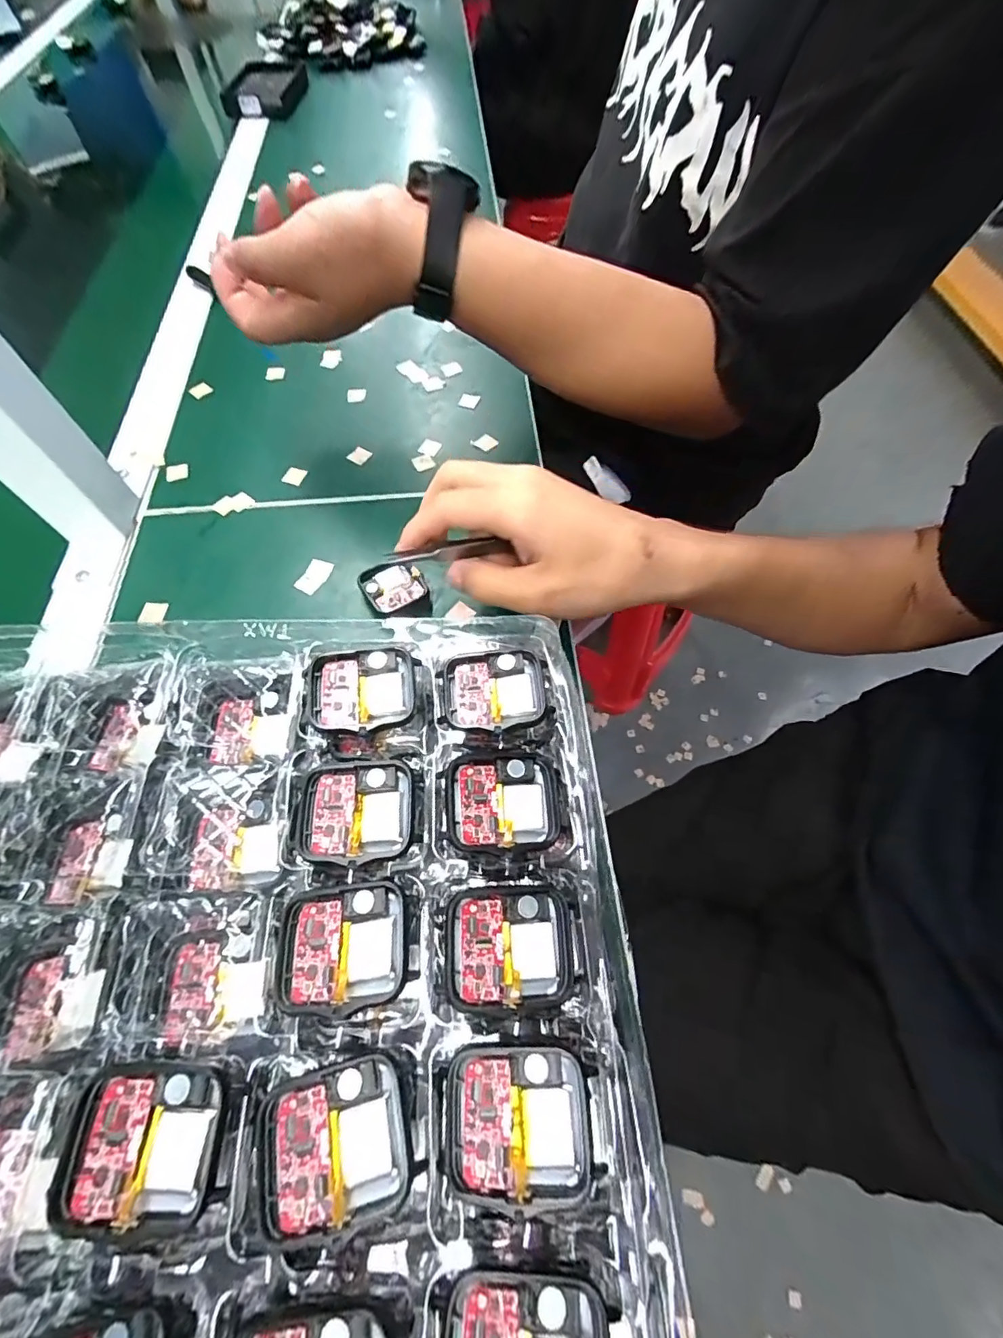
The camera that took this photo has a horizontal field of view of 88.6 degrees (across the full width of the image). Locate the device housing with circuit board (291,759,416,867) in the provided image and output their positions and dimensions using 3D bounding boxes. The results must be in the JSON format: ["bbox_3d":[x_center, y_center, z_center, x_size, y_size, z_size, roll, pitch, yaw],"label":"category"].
[{"bbox_3d":[-0.056,0.055,0.198,0.043,0.006,0.037,-3,62,0],"label":"device housing with circuit board"}]

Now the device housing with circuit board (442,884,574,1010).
[{"bbox_3d":[0.003,0.095,0.177,0.043,0.011,0.036,-1,62,1],"label":"device housing with circuit board"}]

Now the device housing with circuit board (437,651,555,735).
[{"bbox_3d":[-0.003,0.010,0.222,0.045,0.006,0.037,-8,62,-3],"label":"device housing with circuit board"}]

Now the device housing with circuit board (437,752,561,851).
[{"bbox_3d":[0.000,0.052,0.200,0.043,0.011,0.036,-3,62,0],"label":"device housing with circuit board"}]

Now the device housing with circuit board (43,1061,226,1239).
[{"bbox_3d":[-0.103,0.136,0.148,0.043,0.007,0.037,1,62,2],"label":"device housing with circuit board"}]

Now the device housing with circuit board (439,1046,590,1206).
[{"bbox_3d":[0.005,0.135,0.155,0.043,0.008,0.036,0,62,1],"label":"device housing with circuit board"}]

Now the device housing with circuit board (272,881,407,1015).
[{"bbox_3d":[-0.054,0.093,0.174,0.043,0.007,0.037,-6,62,-2],"label":"device housing with circuit board"}]

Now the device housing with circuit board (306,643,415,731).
[{"bbox_3d":[-0.059,0.008,0.217,0.042,0.010,0.038,-6,62,-2],"label":"device housing with circuit board"}]

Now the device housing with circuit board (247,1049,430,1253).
[{"bbox_3d":[-0.050,0.138,0.150,0.043,0.009,0.037,-15,63,-7],"label":"device housing with circuit board"}]

